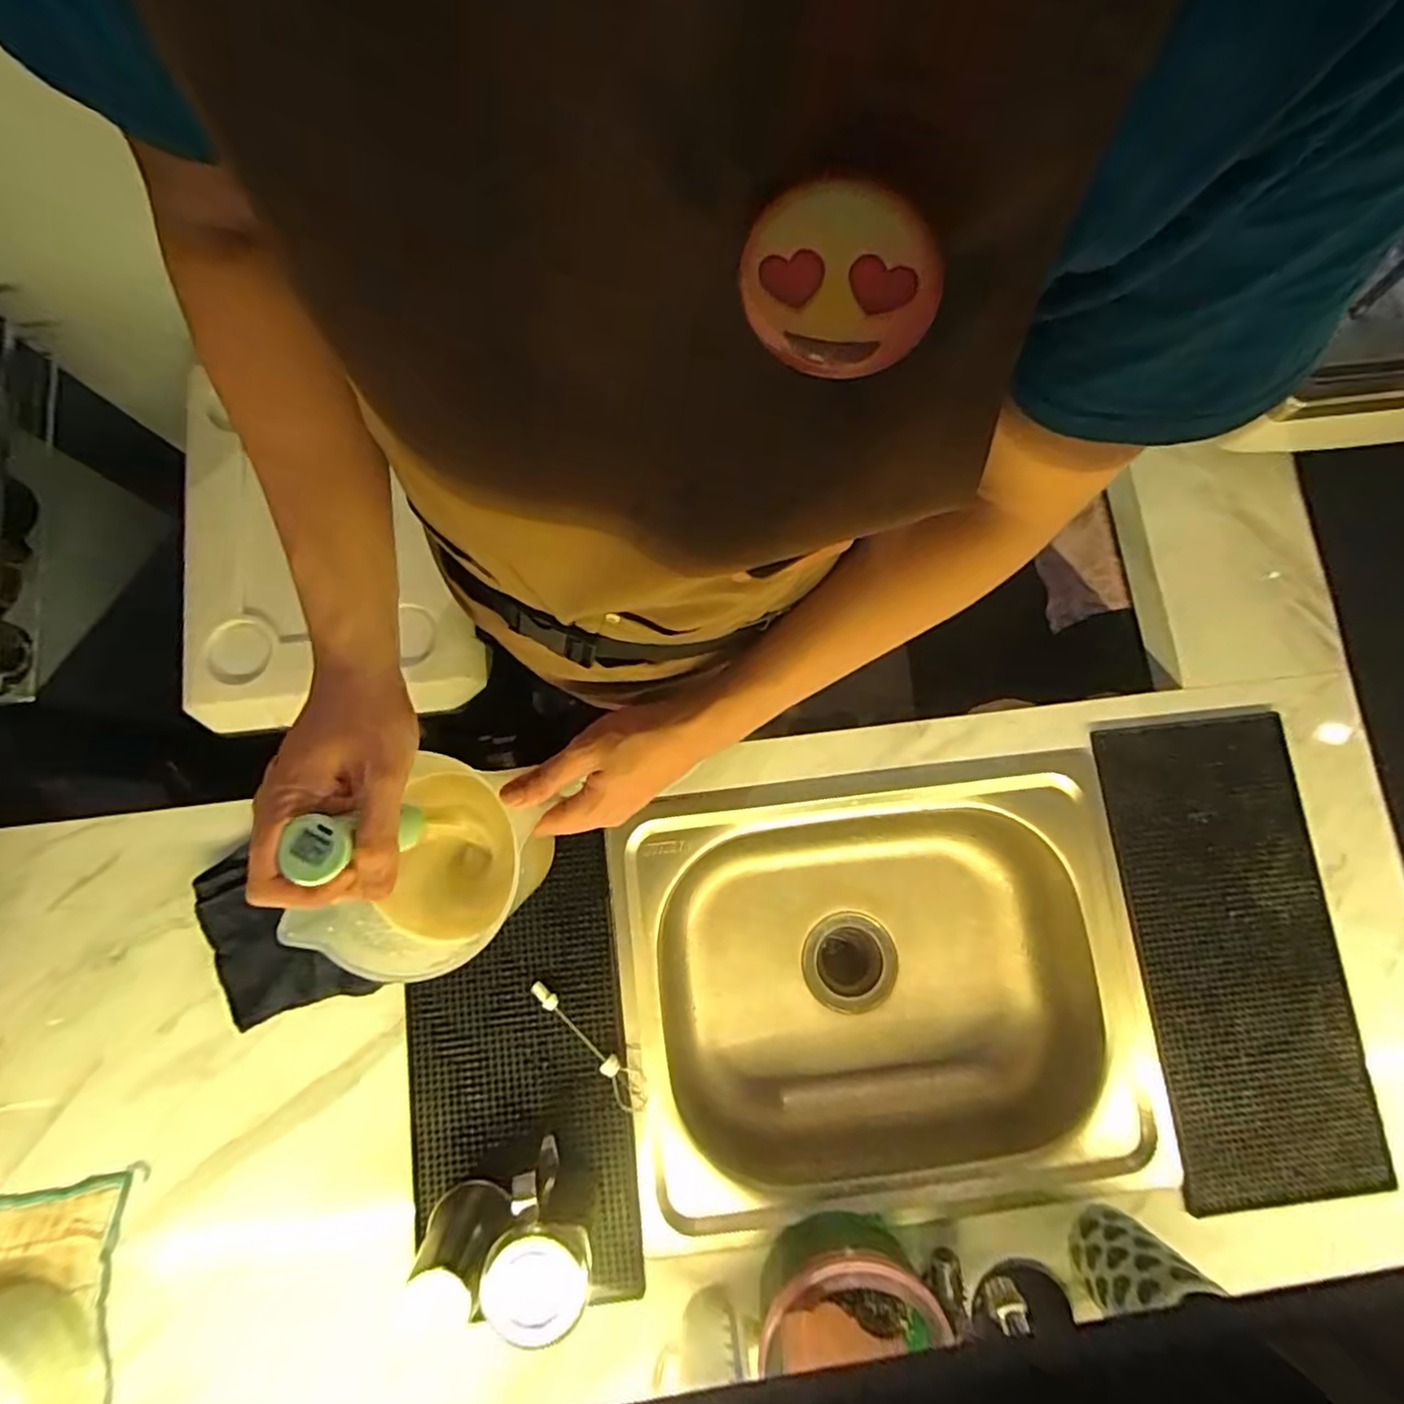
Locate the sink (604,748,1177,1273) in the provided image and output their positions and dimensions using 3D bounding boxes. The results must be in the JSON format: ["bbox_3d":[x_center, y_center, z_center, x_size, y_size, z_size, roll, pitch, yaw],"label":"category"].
[{"bbox_3d":[0.164,0.279,0.680,0.477,0.158,0.383,-7,81,-2],"label":"sink"}]

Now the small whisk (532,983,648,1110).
[{"bbox_3d":[-0.106,0.315,0.594,0.145,0.031,0.031,41,82,5],"label":"small whisk"}]

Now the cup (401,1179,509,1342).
[{"bbox_3d":[-0.203,0.450,0.527,0.068,0.092,0.070,0,81,-1],"label":"cup"}]

